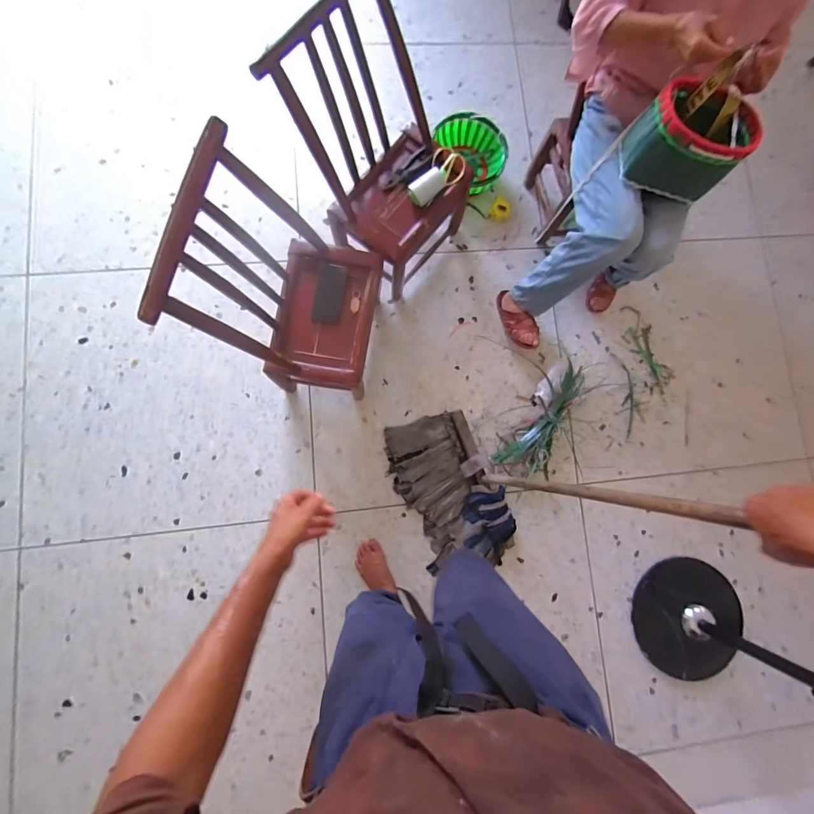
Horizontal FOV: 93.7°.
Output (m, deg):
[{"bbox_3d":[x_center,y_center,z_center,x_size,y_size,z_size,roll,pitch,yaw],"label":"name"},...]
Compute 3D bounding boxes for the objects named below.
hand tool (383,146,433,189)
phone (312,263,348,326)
[{"bbox_3d":[-0.002,-0.699,1.124,0.174,0.014,0.047,-37,86,-8],"label":"hand tool"},{"bbox_3d":[-0.214,-0.311,1.054,0.077,0.010,0.158,10,95,-3],"label":"phone"}]

